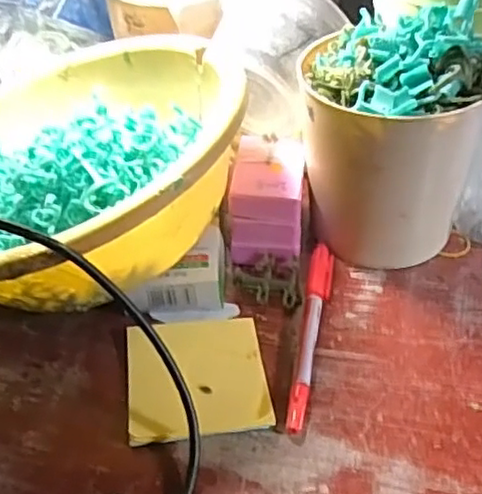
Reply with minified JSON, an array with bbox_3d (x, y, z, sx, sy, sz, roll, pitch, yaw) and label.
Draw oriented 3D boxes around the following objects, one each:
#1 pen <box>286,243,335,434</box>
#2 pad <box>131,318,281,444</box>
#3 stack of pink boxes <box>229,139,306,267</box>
[{"bbox_3d":[0.042,0.047,0.380,0.014,0.010,0.138,6,41,9],"label":"pen"},{"bbox_3d":[-0.024,0.070,0.358,0.075,0.008,0.079,-6,41,-4],"label":"pad"},{"bbox_3d":[0.019,-0.030,0.429,0.044,0.055,0.068,3,41,7],"label":"stack of pink boxes"}]

